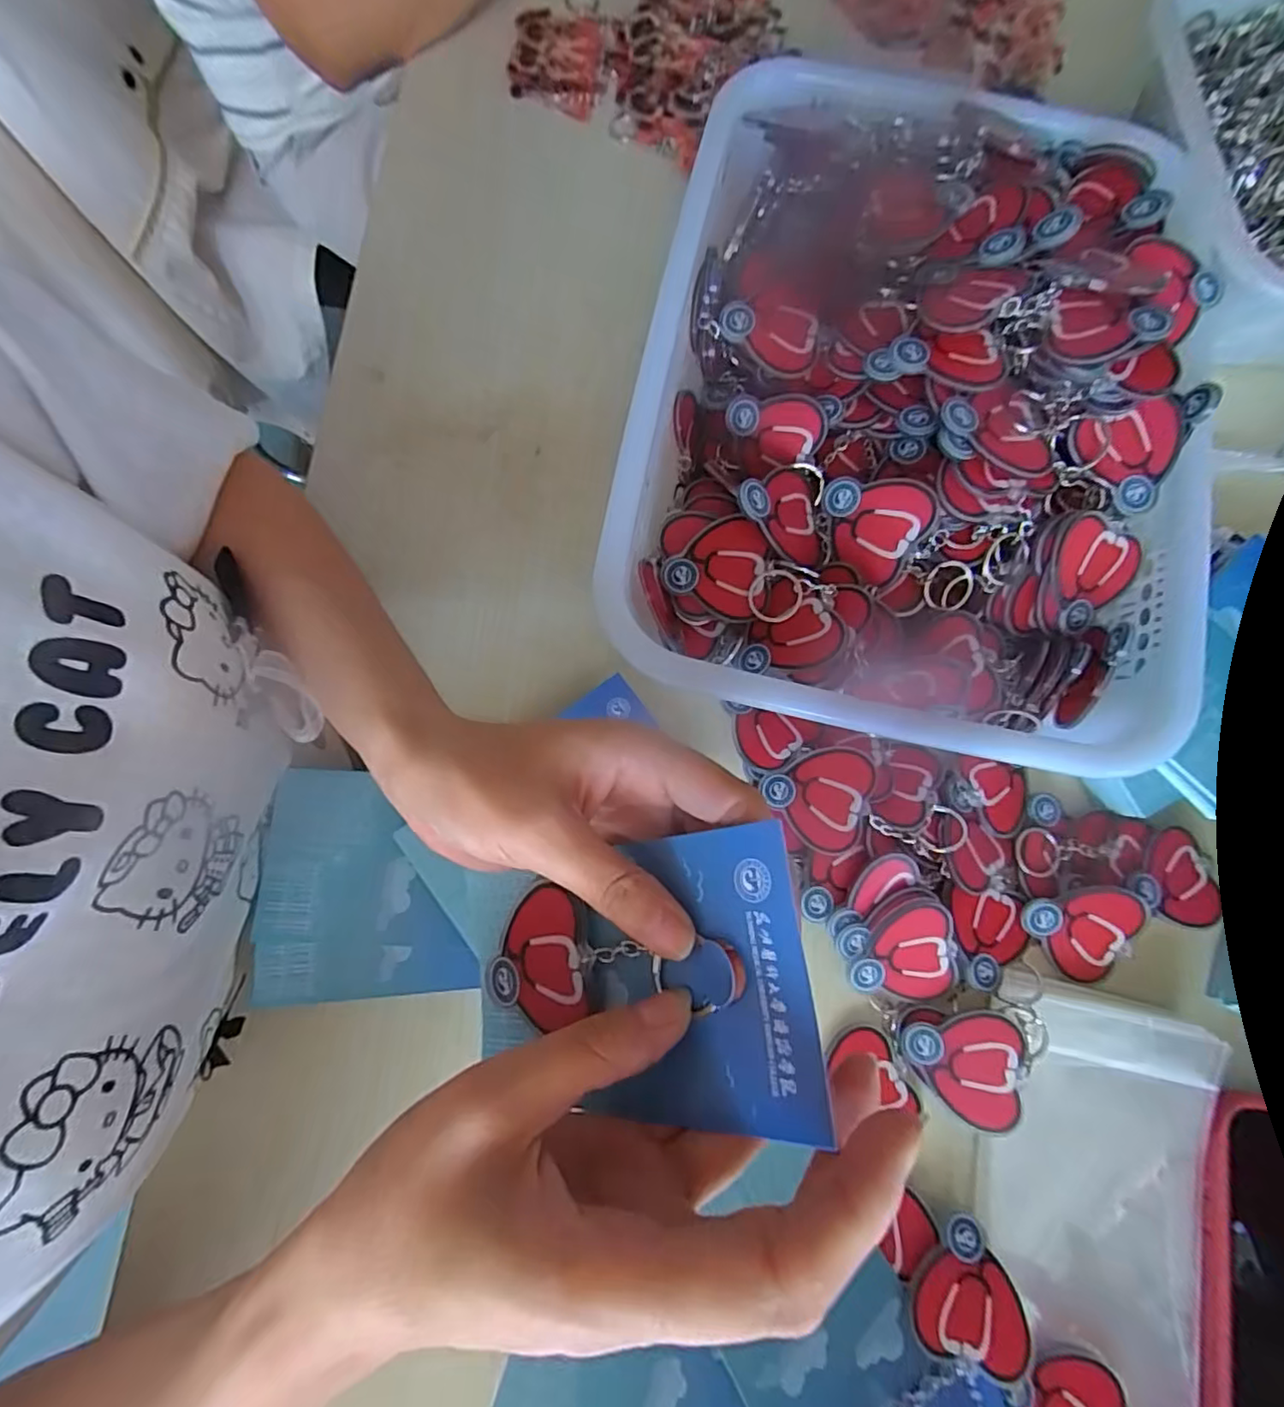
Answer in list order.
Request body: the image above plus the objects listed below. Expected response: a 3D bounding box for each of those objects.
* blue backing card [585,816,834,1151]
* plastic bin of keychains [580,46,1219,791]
[{"bbox_3d":[0.014,0.080,0.180,0.073,0.009,0.076,-17,70,33],"label":"blue backing card"},{"bbox_3d":[0.138,-0.151,0.318,0.273,0.098,0.355,11,77,0],"label":"plastic bin of keychains"}]

